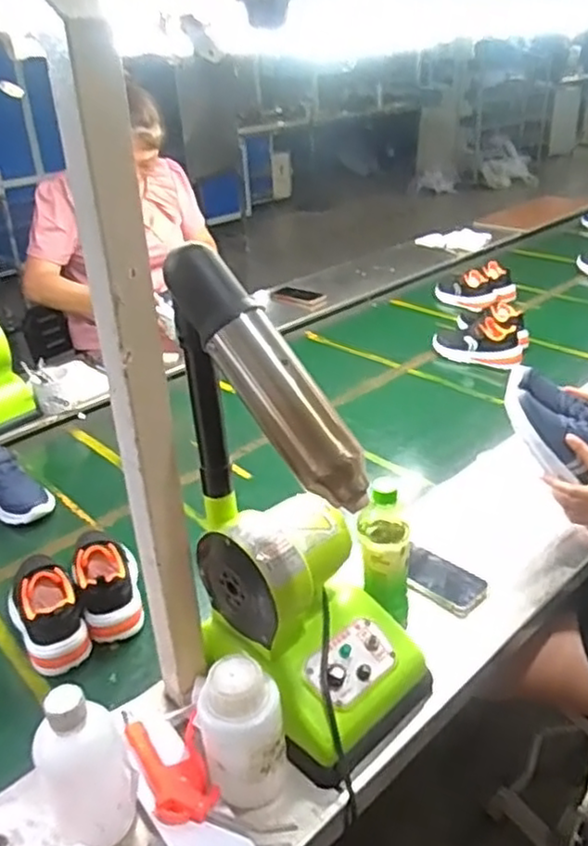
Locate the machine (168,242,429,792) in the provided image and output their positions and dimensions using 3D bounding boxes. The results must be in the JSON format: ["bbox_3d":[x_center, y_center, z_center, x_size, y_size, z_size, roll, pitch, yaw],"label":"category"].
[{"bbox_3d":[0.024,0.091,0.707,0.193,0.466,0.251,-19,37,-33],"label":"machine"}]

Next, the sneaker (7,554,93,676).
[{"bbox_3d":[-0.351,0.237,0.953,0.078,0.111,0.242,-15,35,-28],"label":"sneaker"}]

